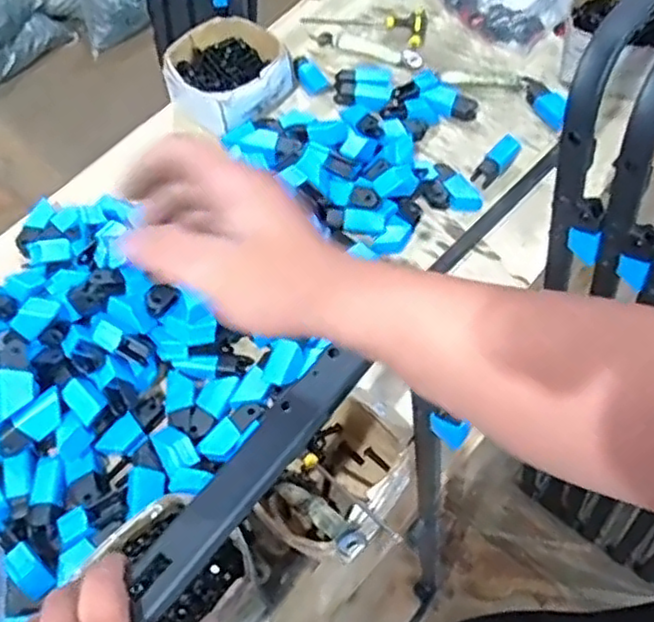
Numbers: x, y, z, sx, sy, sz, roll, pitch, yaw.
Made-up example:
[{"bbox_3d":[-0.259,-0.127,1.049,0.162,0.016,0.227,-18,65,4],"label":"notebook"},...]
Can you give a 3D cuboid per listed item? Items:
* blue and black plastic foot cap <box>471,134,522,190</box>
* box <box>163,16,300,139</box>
[{"bbox_3d":[0.236,-0.205,0.951,0.026,0.038,0.087,34,67,19],"label":"blue and black plastic foot cap"},{"bbox_3d":[-0.148,-0.352,1.032,0.168,0.076,0.167,34,67,19],"label":"box"}]

